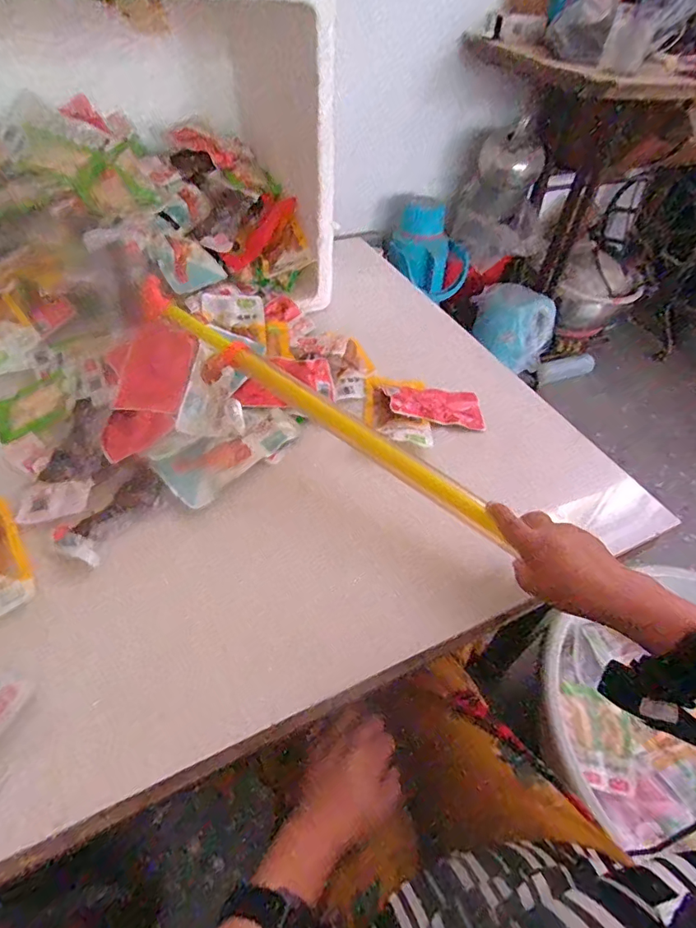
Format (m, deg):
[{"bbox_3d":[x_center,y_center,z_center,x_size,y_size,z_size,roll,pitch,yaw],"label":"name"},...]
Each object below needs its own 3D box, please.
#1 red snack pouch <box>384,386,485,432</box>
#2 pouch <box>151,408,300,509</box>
[{"bbox_3d":[0.114,-0.080,0.631,0.132,0.015,0.058,10,58,-11],"label":"red snack pouch"},{"bbox_3d":[-0.127,-0.016,0.551,0.164,0.007,0.066,-34,78,-29],"label":"pouch"}]

